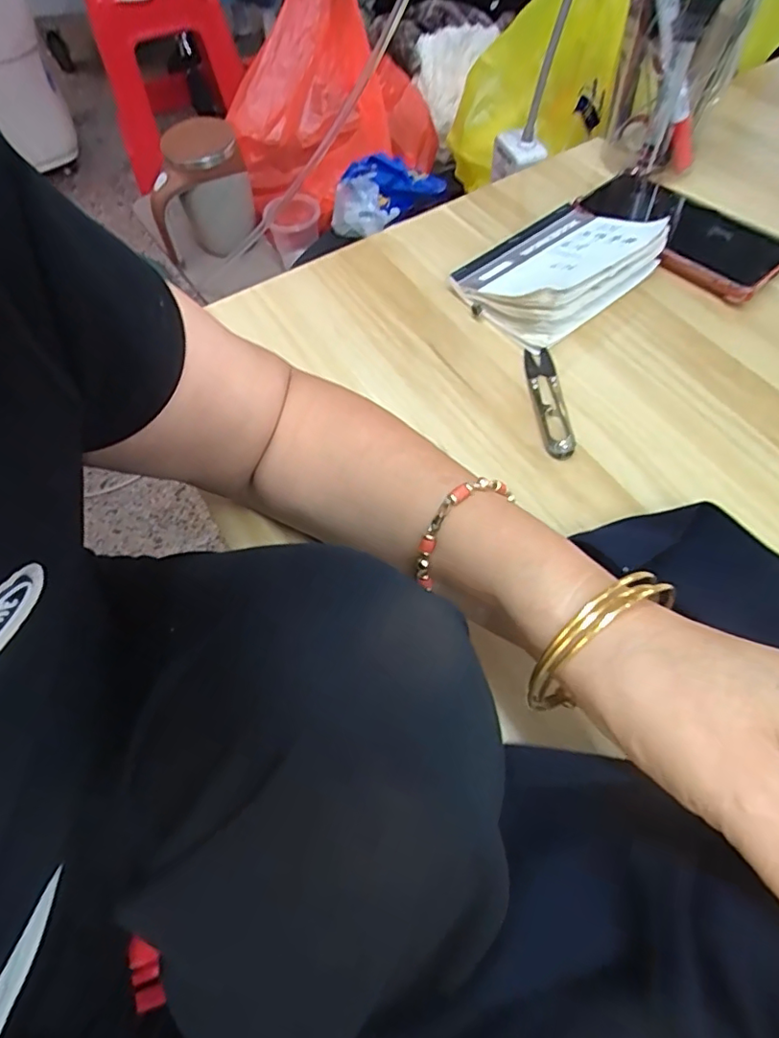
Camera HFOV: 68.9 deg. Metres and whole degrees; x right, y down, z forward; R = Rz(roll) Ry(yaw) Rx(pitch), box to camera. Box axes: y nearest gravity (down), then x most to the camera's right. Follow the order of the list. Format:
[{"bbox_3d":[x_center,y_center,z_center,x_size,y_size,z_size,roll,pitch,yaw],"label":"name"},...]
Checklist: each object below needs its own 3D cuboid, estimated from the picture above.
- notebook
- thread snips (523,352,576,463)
[{"bbox_3d":[0.128,-0.199,0.435,0.144,0.041,0.100,-36,66,-16],"label":"notebook"},{"bbox_3d":[0.109,-0.082,0.389,0.021,0.006,0.092,-4,61,1],"label":"thread snips"}]

